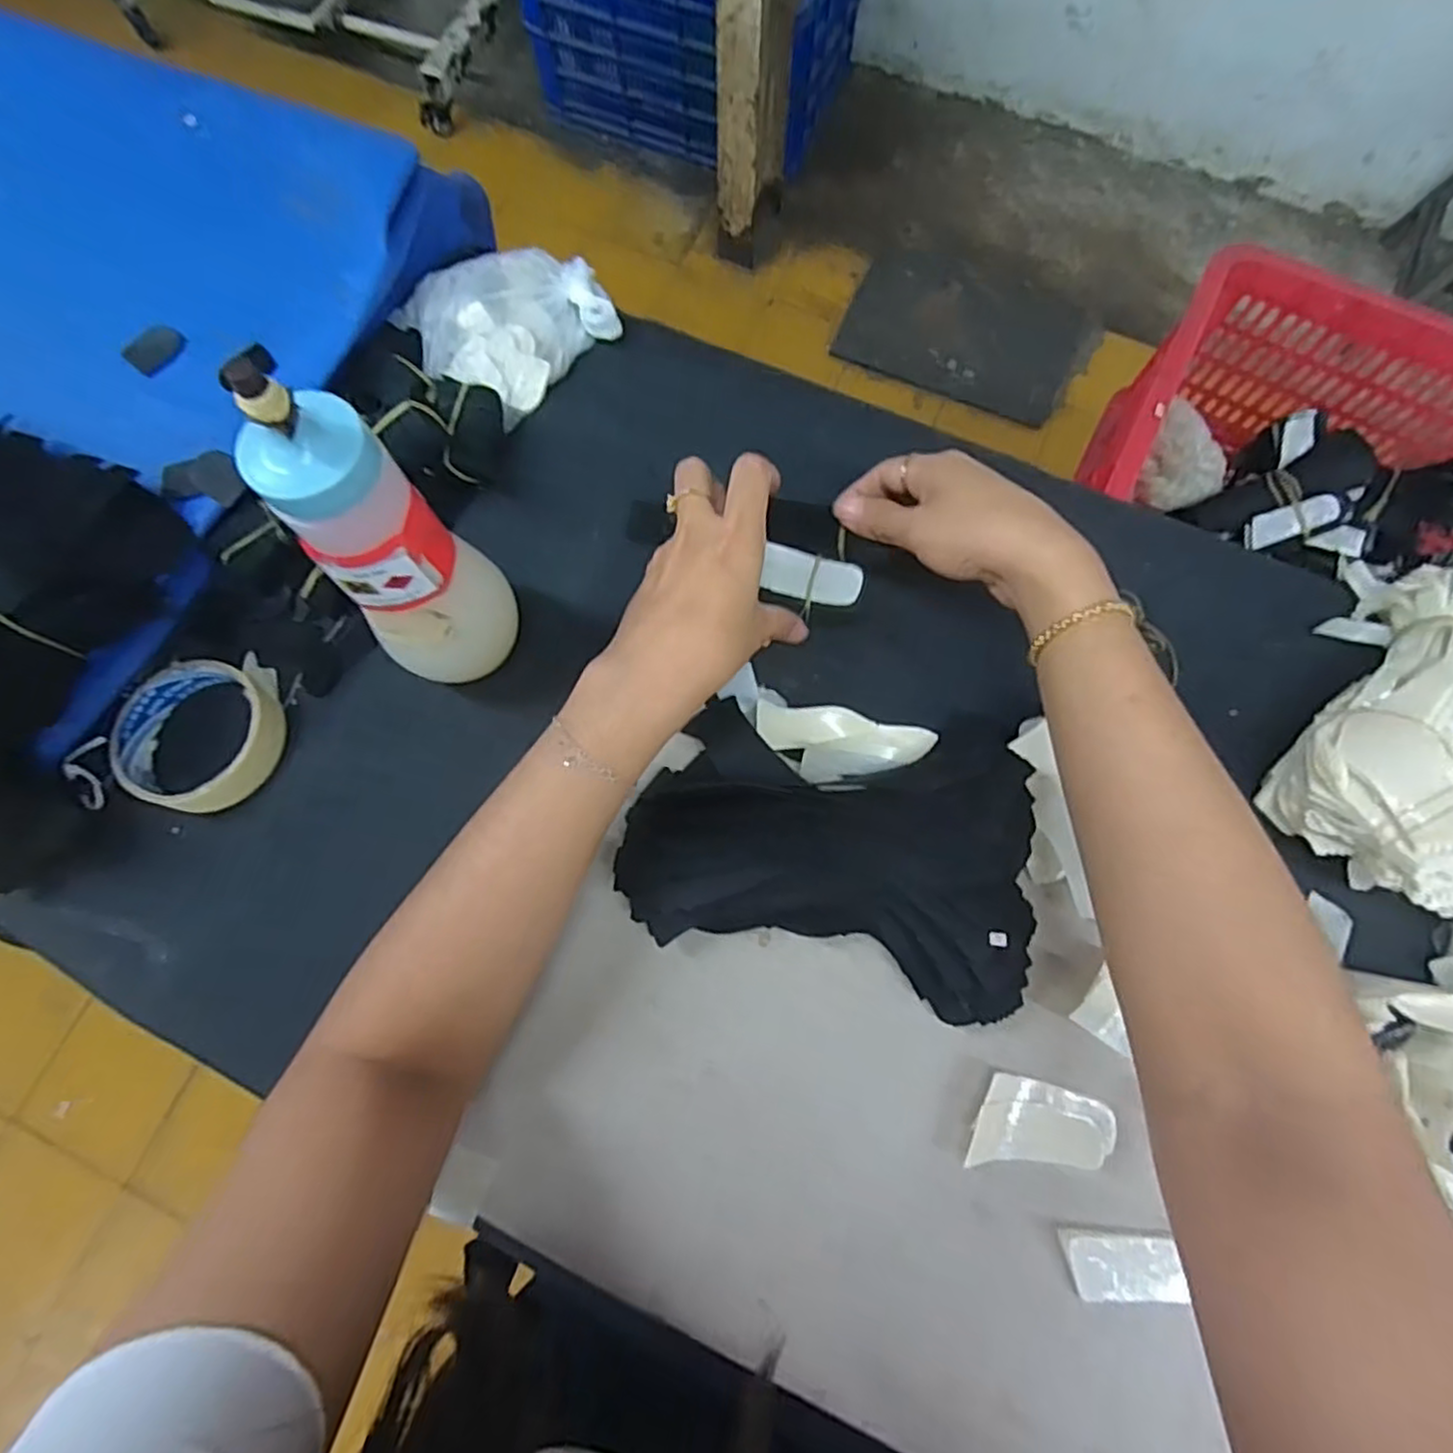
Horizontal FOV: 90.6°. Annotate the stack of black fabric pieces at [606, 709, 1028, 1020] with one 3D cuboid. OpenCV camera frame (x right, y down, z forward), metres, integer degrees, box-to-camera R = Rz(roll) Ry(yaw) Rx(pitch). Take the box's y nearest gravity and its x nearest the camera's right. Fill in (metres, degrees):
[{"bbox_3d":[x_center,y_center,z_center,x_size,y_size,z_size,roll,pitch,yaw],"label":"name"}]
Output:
[{"bbox_3d":[0.051,0.059,0.362,0.199,0.068,0.130,10,75,3],"label":"stack of black fabric pieces"}]

